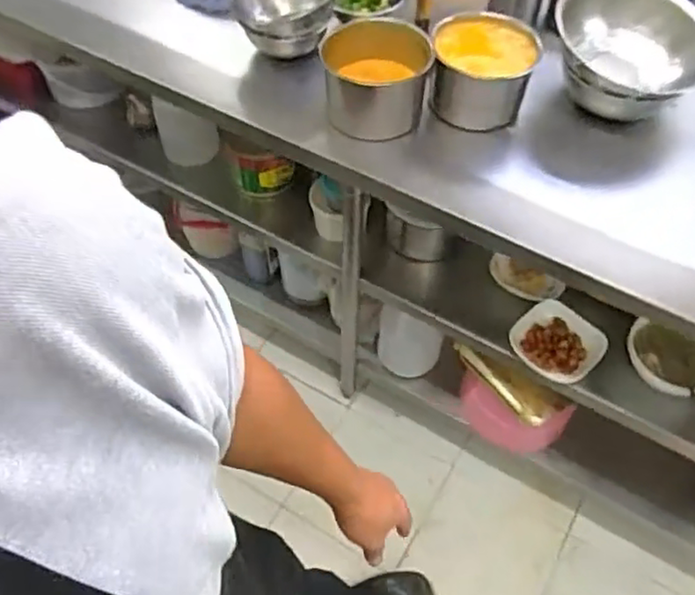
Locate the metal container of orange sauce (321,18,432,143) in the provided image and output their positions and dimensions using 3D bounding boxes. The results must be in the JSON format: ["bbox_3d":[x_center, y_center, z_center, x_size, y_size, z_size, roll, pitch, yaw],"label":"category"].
[{"bbox_3d":[0.043,-0.374,1.114,0.178,0.104,0.205,-5,55,-4],"label":"metal container of orange sauce"}]

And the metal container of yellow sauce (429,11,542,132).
[{"bbox_3d":[0.220,-0.381,1.115,0.169,0.114,0.169,5,55,3],"label":"metal container of yellow sauce"}]

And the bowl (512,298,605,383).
[{"bbox_3d":[0.396,0.085,1.255,0.146,0.030,0.132,40,93,18],"label":"bowl"}]

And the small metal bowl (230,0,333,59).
[{"bbox_3d":[-0.116,-0.526,1.198,0.179,0.078,0.181,8,55,5],"label":"small metal bowl"}]

